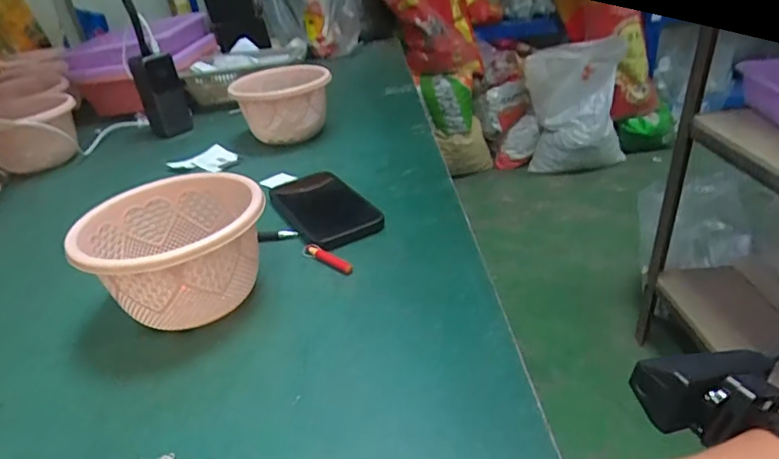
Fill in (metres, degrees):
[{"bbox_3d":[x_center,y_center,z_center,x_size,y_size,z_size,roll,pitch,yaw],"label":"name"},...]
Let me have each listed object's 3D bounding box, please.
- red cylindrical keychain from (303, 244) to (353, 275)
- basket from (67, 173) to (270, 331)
[{"bbox_3d":[-0.058,0.028,0.484,0.064,0.013,0.010,21,39,37],"label":"red cylindrical keychain"},{"bbox_3d":[-0.173,0.023,0.434,0.134,0.093,0.131,-4,30,2],"label":"basket"}]

